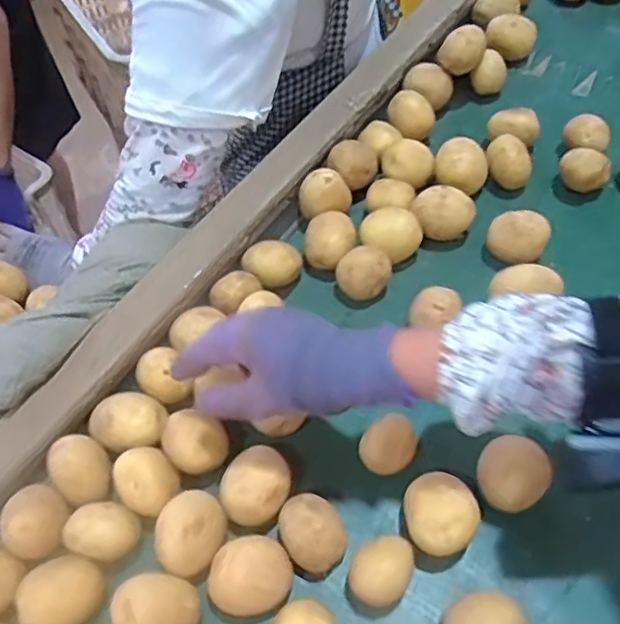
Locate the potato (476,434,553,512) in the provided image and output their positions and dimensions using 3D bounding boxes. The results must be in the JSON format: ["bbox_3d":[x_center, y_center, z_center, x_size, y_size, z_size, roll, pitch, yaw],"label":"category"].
[{"bbox_3d":[0.152,0.124,0.479,0.049,0.045,0.045,-2,53,2],"label":"potato"}]

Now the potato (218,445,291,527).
[{"bbox_3d":[-0.040,0.136,0.488,0.048,0.044,0.060,9,54,10],"label":"potato"}]

